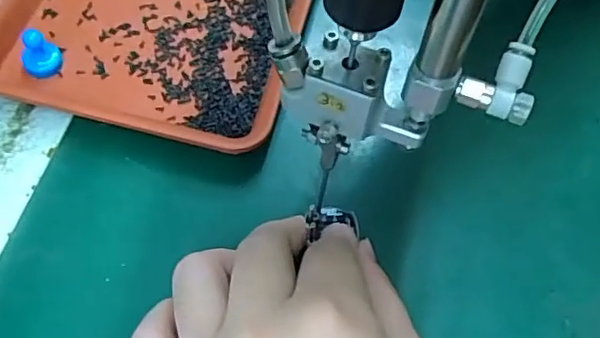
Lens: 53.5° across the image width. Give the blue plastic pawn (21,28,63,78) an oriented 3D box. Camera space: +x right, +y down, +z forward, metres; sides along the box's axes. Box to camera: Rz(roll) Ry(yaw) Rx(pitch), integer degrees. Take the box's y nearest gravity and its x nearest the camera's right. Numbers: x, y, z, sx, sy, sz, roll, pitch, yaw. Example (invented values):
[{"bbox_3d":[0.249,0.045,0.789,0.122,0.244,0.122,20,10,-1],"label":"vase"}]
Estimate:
[{"bbox_3d":[-0.131,-0.059,0.297,0.018,0.024,0.014,-25,66,-16],"label":"blue plastic pawn"}]

